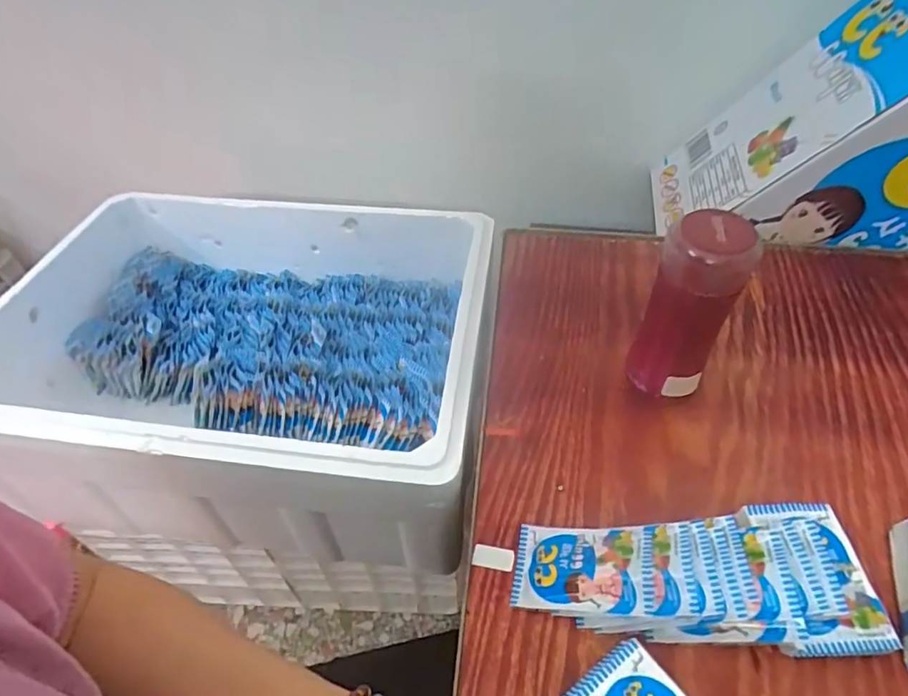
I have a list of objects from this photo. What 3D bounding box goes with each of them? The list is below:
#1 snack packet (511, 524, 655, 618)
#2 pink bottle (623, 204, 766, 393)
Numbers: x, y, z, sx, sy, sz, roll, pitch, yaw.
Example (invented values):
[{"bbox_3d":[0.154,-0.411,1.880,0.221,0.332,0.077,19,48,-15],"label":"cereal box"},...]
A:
[{"bbox_3d":[0.095,0.166,0.410,0.102,0.009,0.065,-11,42,25],"label":"snack packet"},{"bbox_3d":[0.198,-0.026,0.477,0.058,0.190,0.065,-8,49,-5],"label":"pink bottle"}]

